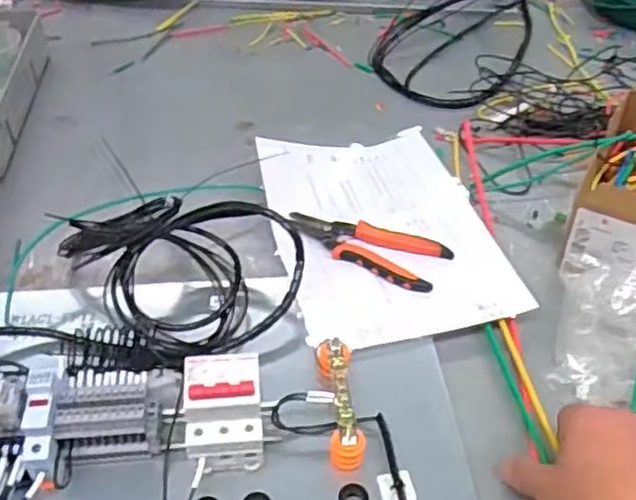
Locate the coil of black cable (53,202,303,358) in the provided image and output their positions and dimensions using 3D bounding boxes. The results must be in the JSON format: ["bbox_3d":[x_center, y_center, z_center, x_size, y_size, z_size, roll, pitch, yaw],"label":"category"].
[{"bbox_3d":[-0.122,0.013,0.627,0.191,0.090,0.162,29,51,25],"label":"coil of black cable"}]

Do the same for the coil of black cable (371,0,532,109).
[{"bbox_3d":[0.203,-0.325,1.022,0.210,0.040,0.370,16,46,14],"label":"coil of black cable"}]

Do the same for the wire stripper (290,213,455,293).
[{"bbox_3d":[0.046,-0.004,0.708,0.165,0.018,0.070,20,48,18],"label":"wire stripper"}]

